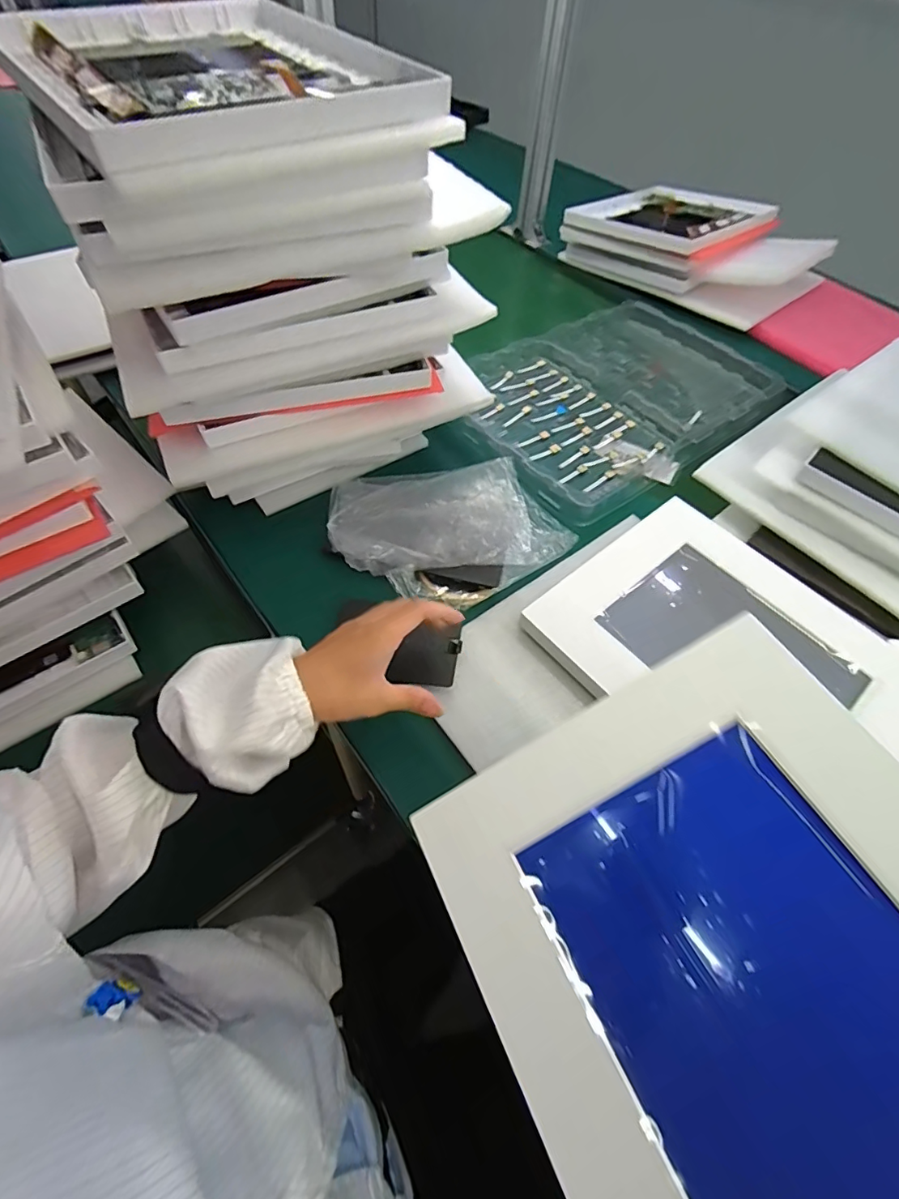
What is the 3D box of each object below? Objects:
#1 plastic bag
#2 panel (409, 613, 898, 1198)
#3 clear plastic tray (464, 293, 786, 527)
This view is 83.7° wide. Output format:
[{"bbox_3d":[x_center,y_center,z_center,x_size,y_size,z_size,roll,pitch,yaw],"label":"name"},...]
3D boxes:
[{"bbox_3d":[-0.012,-0.095,0.545,0.234,0.047,0.214,-28,62,-21],"label":"plastic bag"},{"bbox_3d":[0.145,0.186,0.247,0.249,0.036,0.291,-32,61,3],"label":"panel"},{"bbox_3d":[0.242,-0.299,0.724,0.486,0.033,0.311,-32,63,-23],"label":"clear plastic tray"}]

